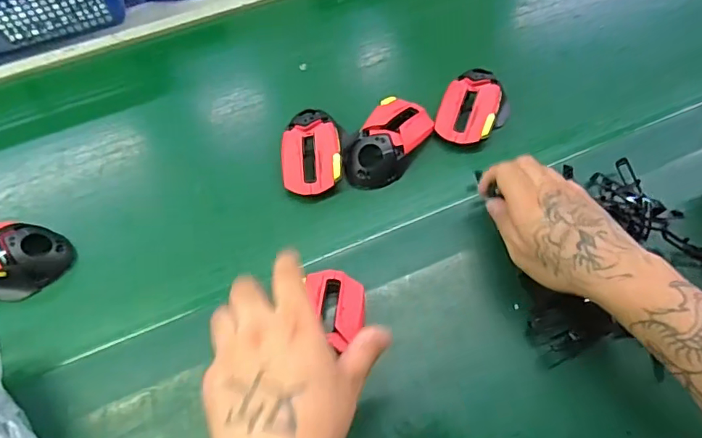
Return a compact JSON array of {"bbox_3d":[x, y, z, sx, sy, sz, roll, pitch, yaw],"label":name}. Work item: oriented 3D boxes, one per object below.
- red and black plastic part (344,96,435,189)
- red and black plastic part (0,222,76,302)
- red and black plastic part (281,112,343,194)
[{"bbox_3d":[0.040,-0.087,0.556,0.060,0.035,0.115,32,67,17],"label":"red and black plastic part"},{"bbox_3d":[-0.338,0.035,0.495,0.110,0.040,0.075,10,59,7],"label":"red and black plastic part"},{"bbox_3d":[-0.043,-0.077,0.552,0.062,0.036,0.106,-6,62,-2],"label":"red and black plastic part"}]

